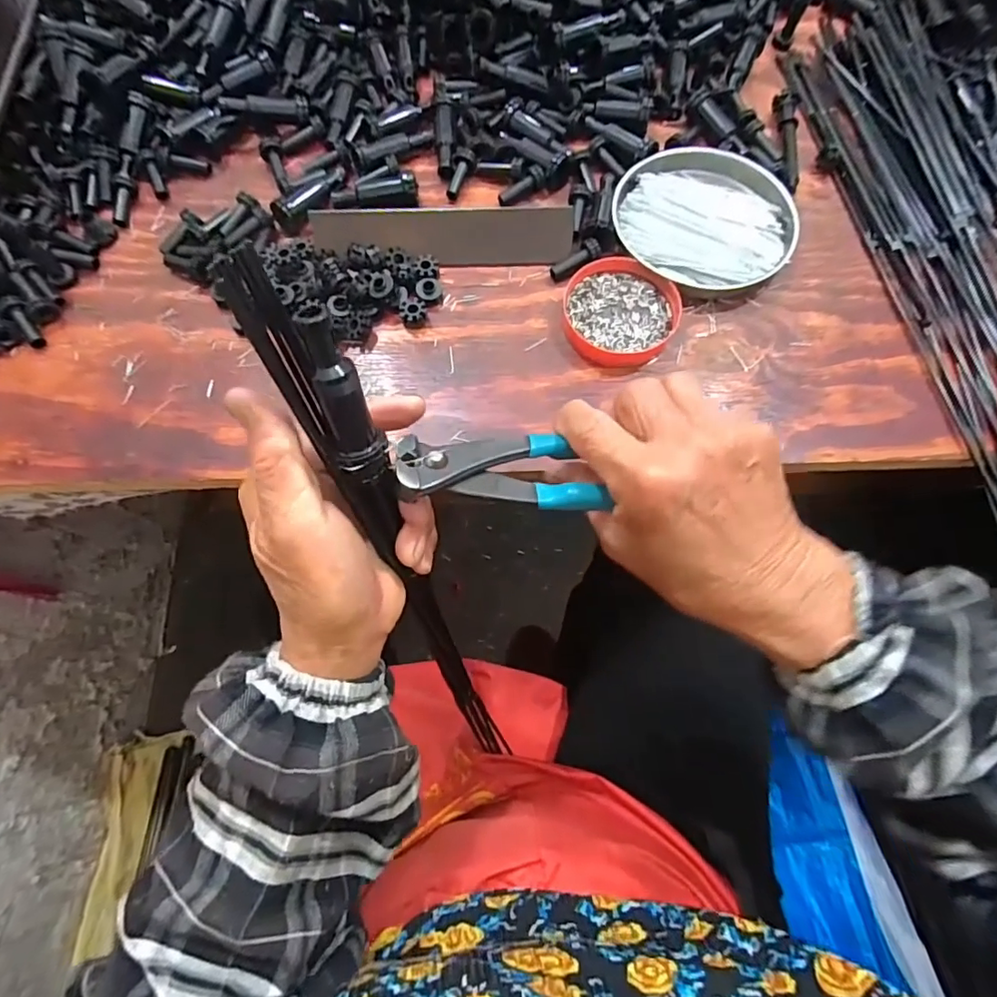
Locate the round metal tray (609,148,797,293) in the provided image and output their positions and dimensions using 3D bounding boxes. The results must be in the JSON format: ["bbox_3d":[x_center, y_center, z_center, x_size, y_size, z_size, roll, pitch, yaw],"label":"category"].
[{"bbox_3d":[0.154,-0.212,0.409,0.129,0.016,0.129,1,70,0],"label":"round metal tray"}]

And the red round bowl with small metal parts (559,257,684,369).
[{"bbox_3d":[0.084,-0.131,0.384,0.079,0.012,0.079,0,73,0],"label":"red round bowl with small metal parts"}]

